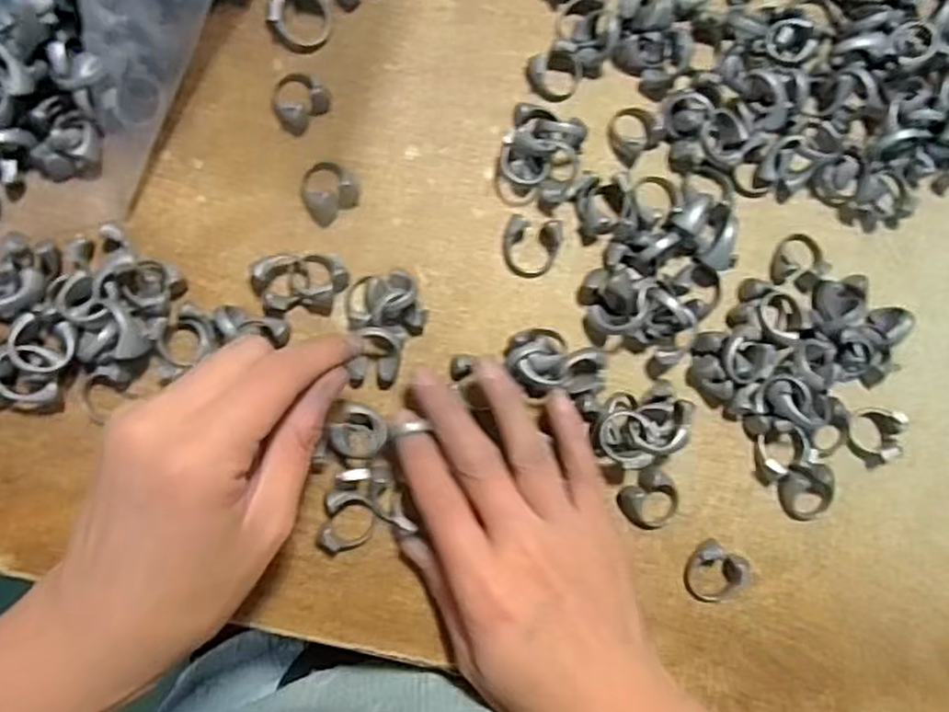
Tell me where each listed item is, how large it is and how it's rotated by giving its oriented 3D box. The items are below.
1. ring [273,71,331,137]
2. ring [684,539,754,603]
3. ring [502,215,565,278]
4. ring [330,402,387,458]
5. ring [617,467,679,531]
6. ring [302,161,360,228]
[{"bbox_3d":[-0.075,-0.109,0.303,0.023,0.011,0.021,0,87,-7],"label":"ring"},{"bbox_3d":[0.107,0.097,0.312,0.029,0.011,0.025,33,84,-4],"label":"ring"},{"bbox_3d":[0.025,-0.047,0.311,0.024,0.010,0.024,4,87,-6],"label":"ring"},{"bbox_3d":[-0.048,0.031,0.296,0.022,0.015,0.023,0,87,-7],"label":"ring"},{"bbox_3d":[0.078,0.063,0.309,0.026,0.013,0.024,0,87,-7],"label":"ring"},{"bbox_3d":[-0.062,-0.070,0.302,0.023,0.012,0.023,0,87,-7],"label":"ring"}]

